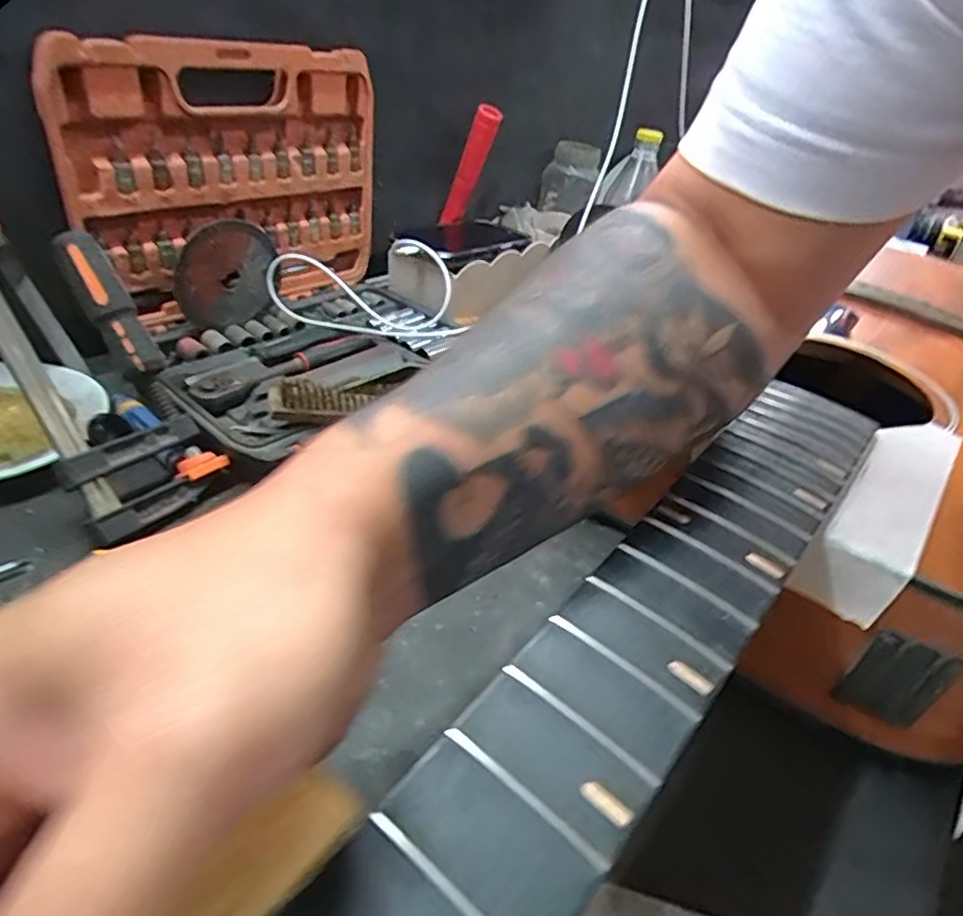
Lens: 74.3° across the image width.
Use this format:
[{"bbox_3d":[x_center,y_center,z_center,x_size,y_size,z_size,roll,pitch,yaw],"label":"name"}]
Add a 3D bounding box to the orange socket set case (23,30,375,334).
[{"bbox_3d":[-0.192,-0.205,0.496,0.054,0.199,0.258,24,38,22],"label":"orange socket set case"}]

